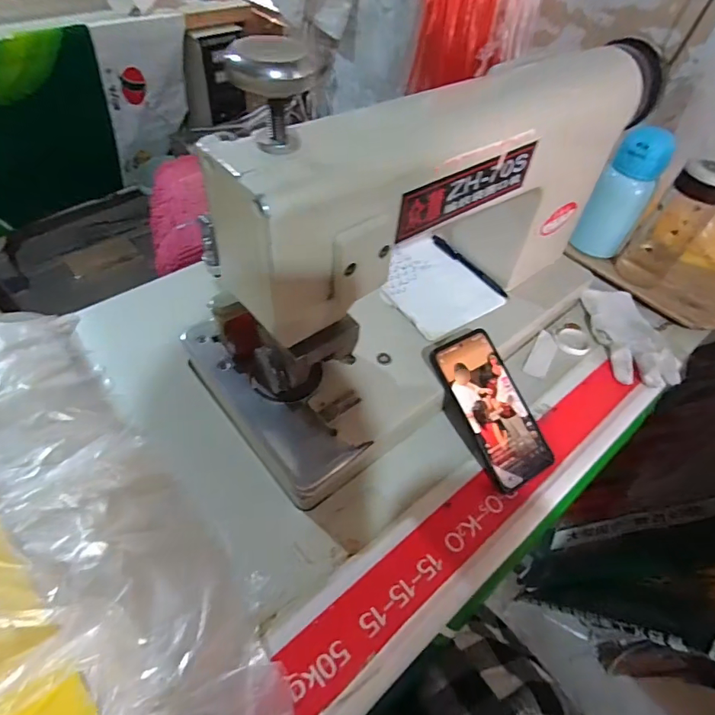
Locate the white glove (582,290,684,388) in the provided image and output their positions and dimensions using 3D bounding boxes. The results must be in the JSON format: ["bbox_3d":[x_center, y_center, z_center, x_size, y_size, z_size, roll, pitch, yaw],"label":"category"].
[{"bbox_3d":[0.371,-0.031,0.610,0.089,0.021,0.154,1,51,-5],"label":"white glove"}]

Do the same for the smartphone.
[{"bbox_3d":[0.146,0.053,0.486,0.079,0.010,0.164,-24,83,-22],"label":"smartphone"}]

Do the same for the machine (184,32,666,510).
[{"bbox_3d":[0.097,-0.140,0.450,0.501,0.307,0.190,-30,60,-26],"label":"machine"}]

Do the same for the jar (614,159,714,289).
[{"bbox_3d":[0.440,-0.188,0.630,0.069,0.172,0.074,33,56,19],"label":"jar"}]

